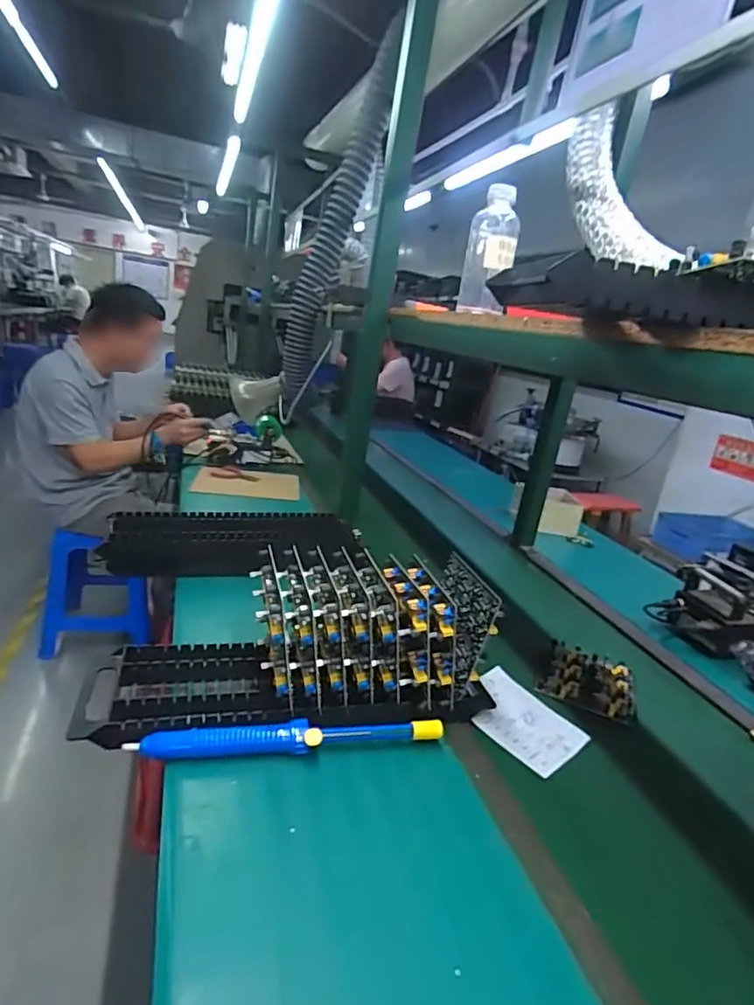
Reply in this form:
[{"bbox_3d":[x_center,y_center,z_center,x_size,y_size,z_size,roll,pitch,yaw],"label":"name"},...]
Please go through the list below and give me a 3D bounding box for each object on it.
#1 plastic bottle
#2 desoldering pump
[{"bbox_3d":[0.169,-0.377,0.836,0.071,0.177,0.061,11,17,7],"label":"plastic bottle"},{"bbox_3d":[-0.086,0.248,0.584,0.317,0.035,0.031,6,17,-11],"label":"desoldering pump"}]

